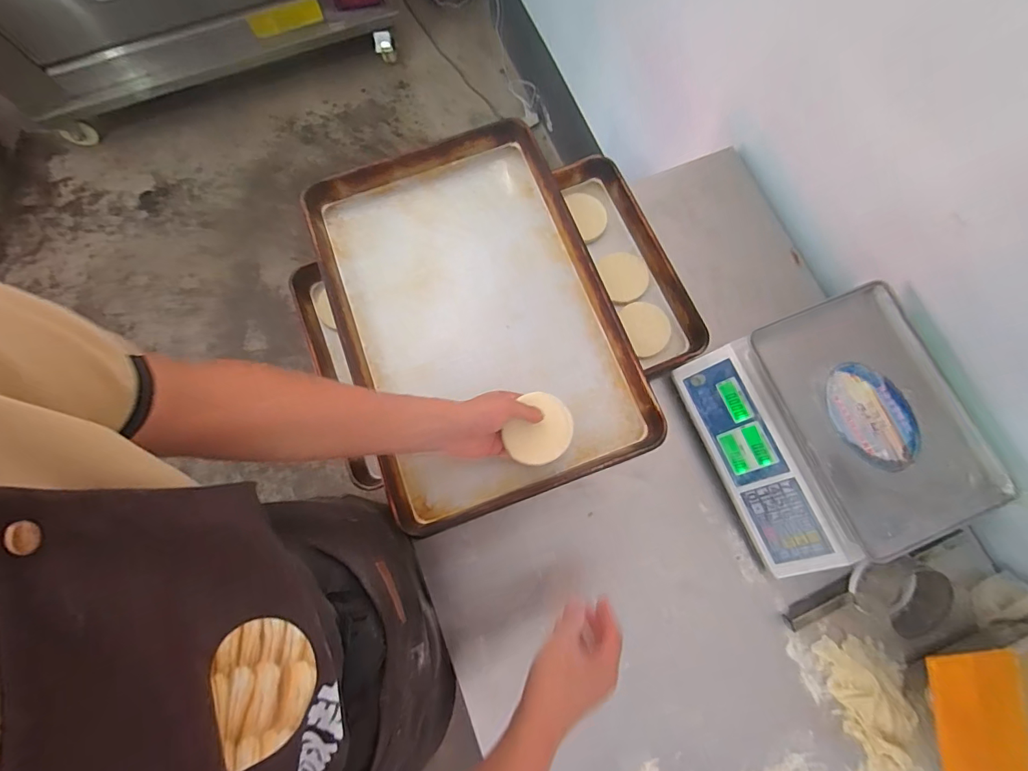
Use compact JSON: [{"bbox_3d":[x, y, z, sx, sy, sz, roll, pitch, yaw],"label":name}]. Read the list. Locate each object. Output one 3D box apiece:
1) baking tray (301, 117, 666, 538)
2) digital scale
[{"bbox_3d":[-0.072,-0.118,0.715,0.419,0.047,0.606,-20,76,-3],"label":"baking tray"},{"bbox_3d":[0.459,0.066,0.661,0.316,0.123,0.343,-22,76,-4],"label":"digital scale"}]

